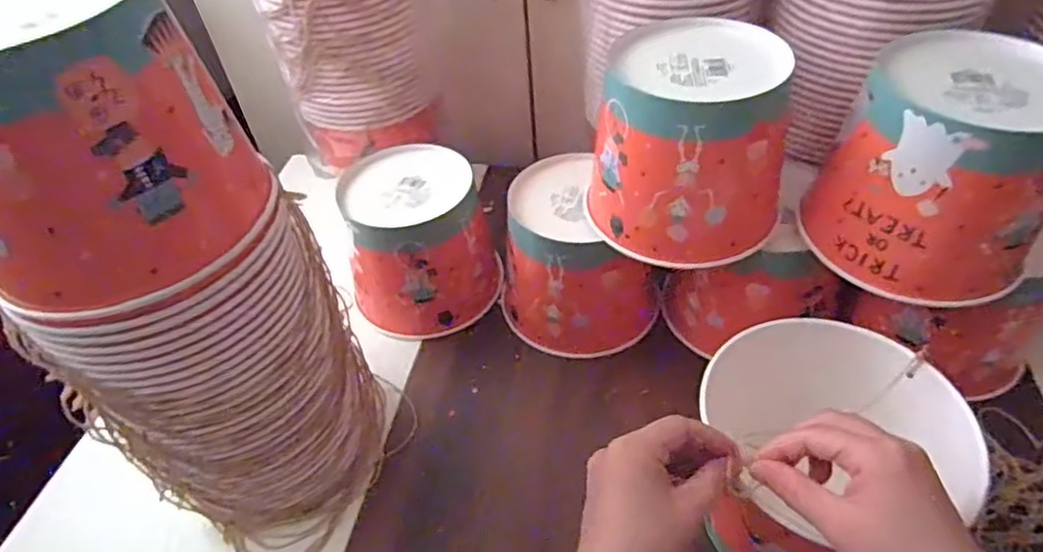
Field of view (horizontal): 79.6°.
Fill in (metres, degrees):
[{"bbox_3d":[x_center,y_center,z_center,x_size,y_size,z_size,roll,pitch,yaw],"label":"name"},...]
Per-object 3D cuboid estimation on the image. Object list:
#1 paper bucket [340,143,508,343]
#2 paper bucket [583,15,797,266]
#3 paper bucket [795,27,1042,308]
[{"bbox_3d":[-0.107,-0.037,0.646,0.143,0.132,0.144,-16,46,-10],"label":"paper bucket"},{"bbox_3d":[0.133,-0.106,0.501,0.142,0.136,0.140,6,47,11],"label":"paper bucket"},{"bbox_3d":[0.305,-0.076,0.454,0.148,0.141,0.135,31,56,30],"label":"paper bucket"}]

